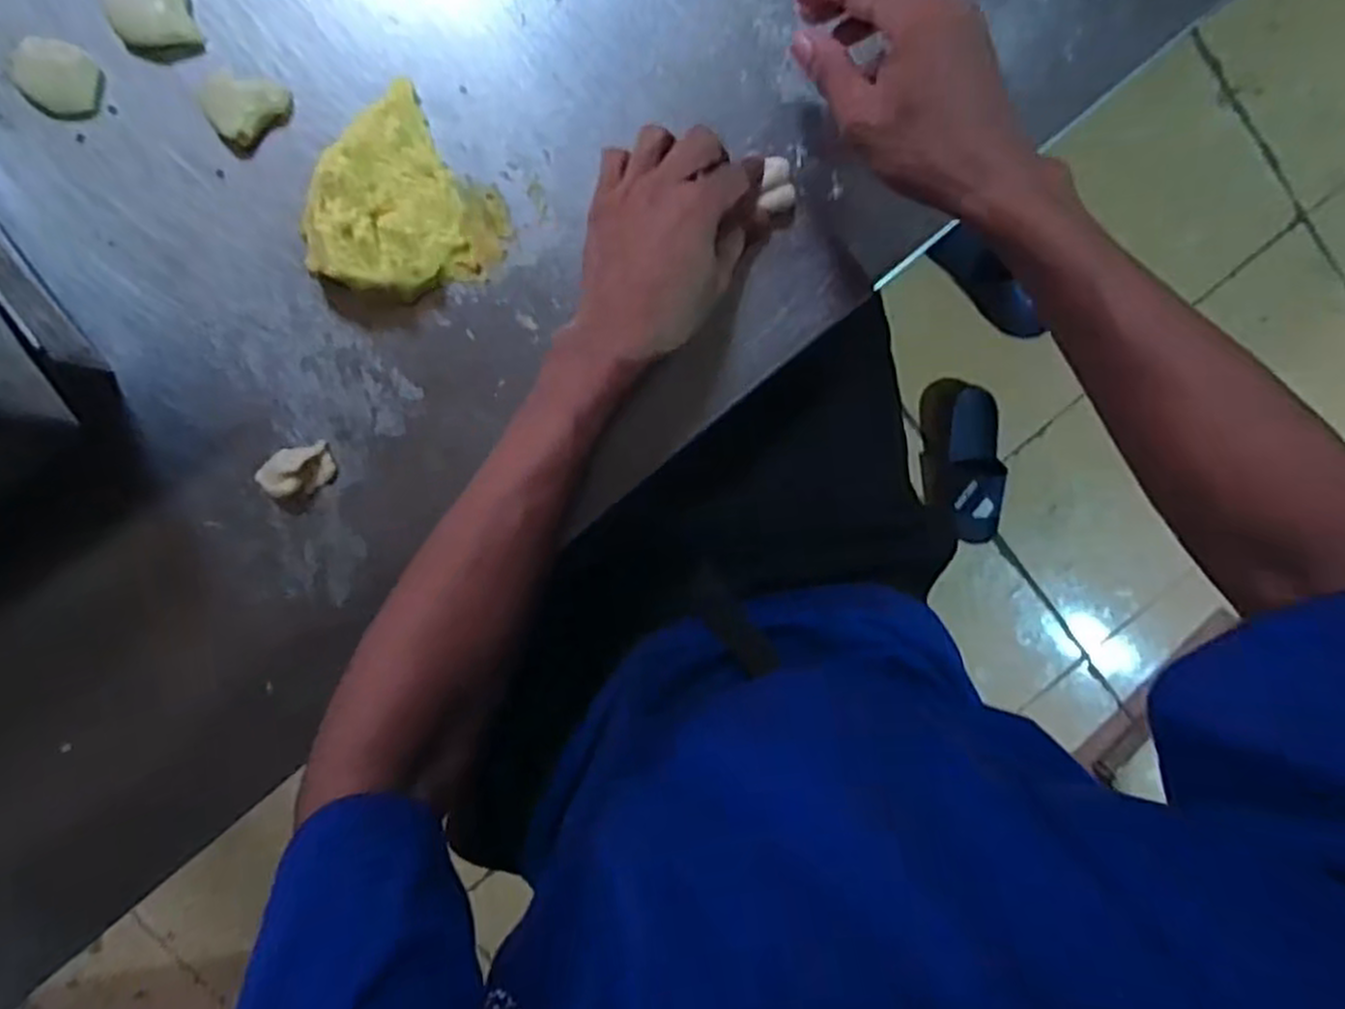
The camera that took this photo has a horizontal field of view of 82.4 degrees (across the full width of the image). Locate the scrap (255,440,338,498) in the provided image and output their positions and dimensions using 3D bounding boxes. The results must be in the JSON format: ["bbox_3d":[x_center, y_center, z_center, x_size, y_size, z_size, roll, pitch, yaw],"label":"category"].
[{"bbox_3d":[-0.226,-0.020,0.460,0.042,0.017,0.027,-13,95,-3],"label":"scrap"}]

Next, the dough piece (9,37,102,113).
[{"bbox_3d":[-0.350,-0.243,0.436,0.043,0.008,0.038,11,93,-5],"label":"dough piece"}]

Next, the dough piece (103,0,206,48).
[{"bbox_3d":[-0.296,-0.280,0.435,0.041,0.015,0.037,-17,95,-3],"label":"dough piece"}]

